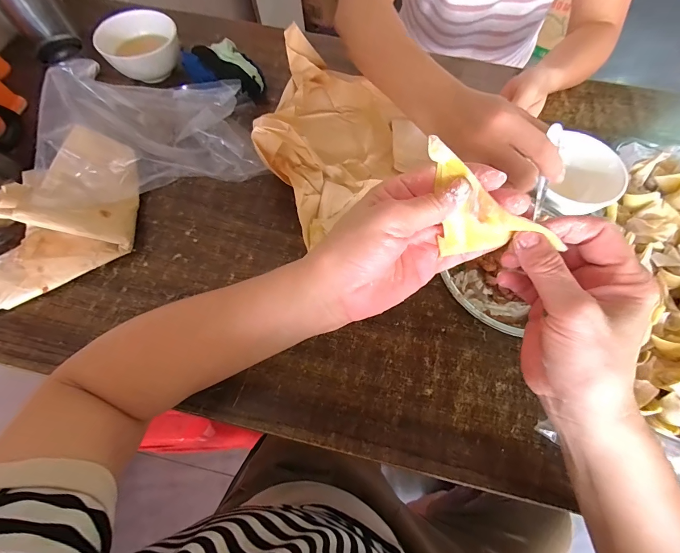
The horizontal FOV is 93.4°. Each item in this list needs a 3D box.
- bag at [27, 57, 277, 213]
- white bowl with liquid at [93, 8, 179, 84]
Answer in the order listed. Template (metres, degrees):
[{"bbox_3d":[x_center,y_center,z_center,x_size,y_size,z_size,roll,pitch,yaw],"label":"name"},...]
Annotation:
[{"bbox_3d":[-0.225,-0.168,0.378,0.230,0.097,0.153,-17,68,-9],"label":"bag"},{"bbox_3d":[-0.291,-0.342,0.469,0.104,0.058,0.098,1,66,-1],"label":"white bowl with liquid"}]

